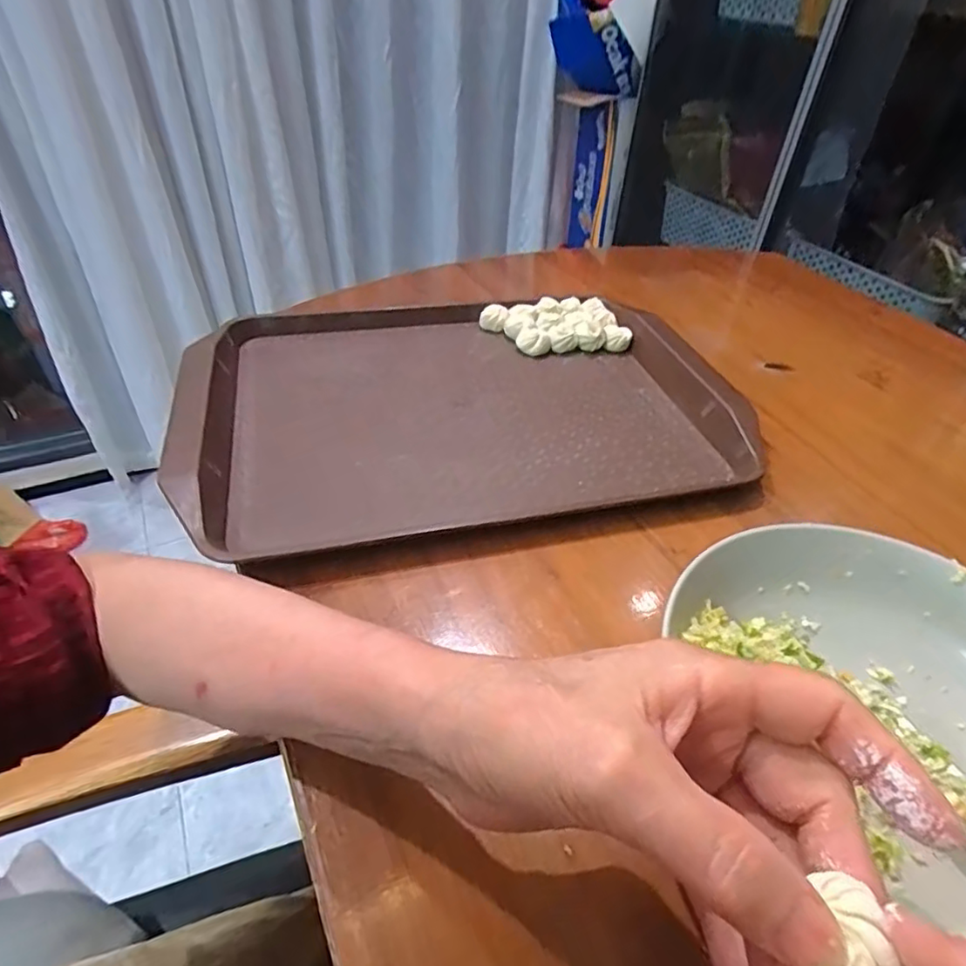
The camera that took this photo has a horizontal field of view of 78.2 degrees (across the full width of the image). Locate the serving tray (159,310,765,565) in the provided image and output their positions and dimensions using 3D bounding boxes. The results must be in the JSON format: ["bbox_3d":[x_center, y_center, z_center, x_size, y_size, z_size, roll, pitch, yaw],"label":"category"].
[{"bbox_3d":[-0.014,-0.073,0.474,0.410,0.025,0.296,-7,42,-14],"label":"serving tray"}]

